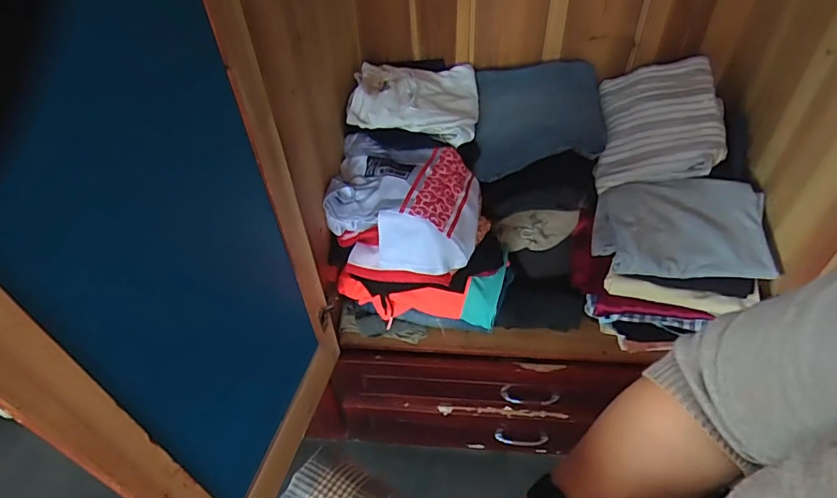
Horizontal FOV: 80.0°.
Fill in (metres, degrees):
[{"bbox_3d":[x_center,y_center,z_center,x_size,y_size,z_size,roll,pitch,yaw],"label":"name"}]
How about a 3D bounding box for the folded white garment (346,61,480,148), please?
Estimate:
[{"bbox_3d":[-0.003,-0.310,0.996,0.252,0.065,0.236,10,50,-5],"label":"folded white garment"}]

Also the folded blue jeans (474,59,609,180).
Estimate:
[{"bbox_3d":[0.247,-0.275,1.006,0.253,0.107,0.277,1,47,8],"label":"folded blue jeans"}]

